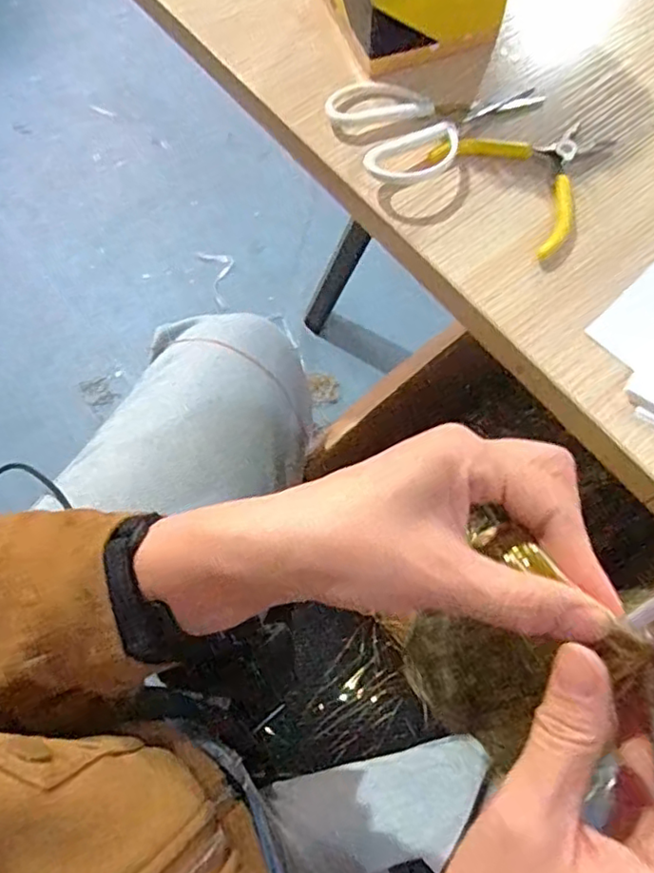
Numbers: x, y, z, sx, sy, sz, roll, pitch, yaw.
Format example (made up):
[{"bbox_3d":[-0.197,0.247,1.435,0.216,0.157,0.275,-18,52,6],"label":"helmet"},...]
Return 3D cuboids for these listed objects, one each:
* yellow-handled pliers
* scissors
[{"bbox_3d":[0.134,-0.174,0.397,0.100,0.009,0.098,-40,73,-15],"label":"yellow-handled pliers"},{"bbox_3d":[0.076,-0.213,0.409,0.140,0.018,0.088,-14,68,-6],"label":"scissors"}]

